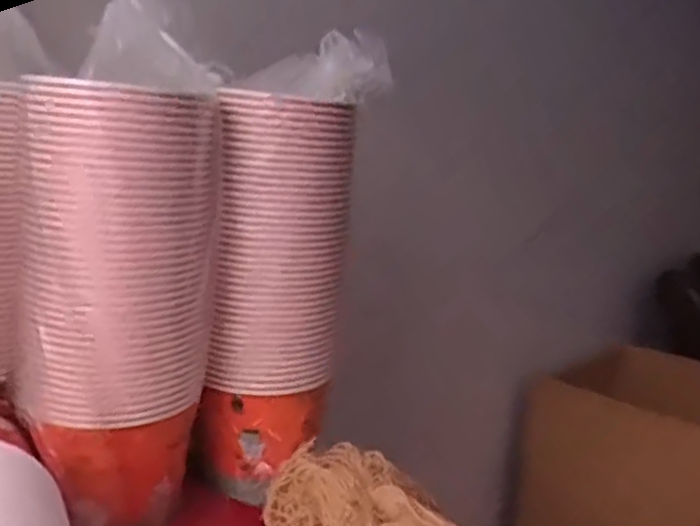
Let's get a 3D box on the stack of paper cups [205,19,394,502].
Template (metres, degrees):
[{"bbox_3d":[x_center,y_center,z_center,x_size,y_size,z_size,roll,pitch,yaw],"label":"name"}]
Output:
[{"bbox_3d":[-0.066,0.016,0.738,0.135,0.461,0.137,8,12,15],"label":"stack of paper cups"}]

